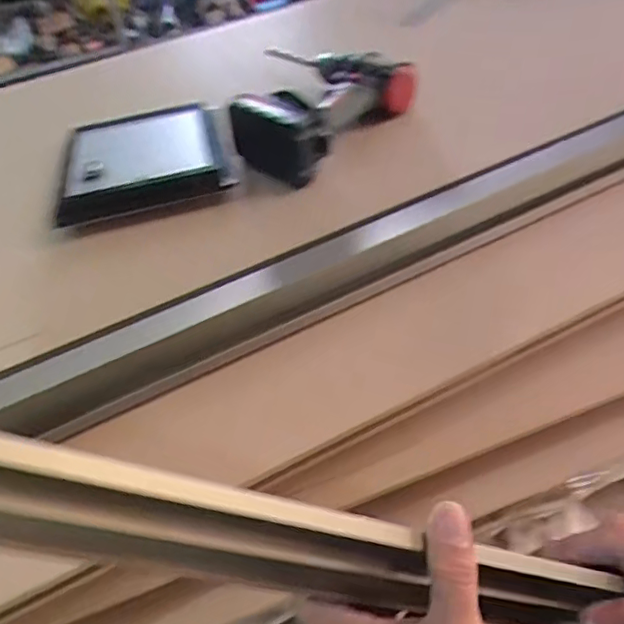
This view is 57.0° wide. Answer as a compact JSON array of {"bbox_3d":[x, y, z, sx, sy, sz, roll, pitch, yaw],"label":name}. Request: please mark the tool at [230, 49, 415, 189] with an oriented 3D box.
[{"bbox_3d":[-0.016,-0.246,0.675,0.199,0.066,0.206,26,54,29],"label":"tool"}]

